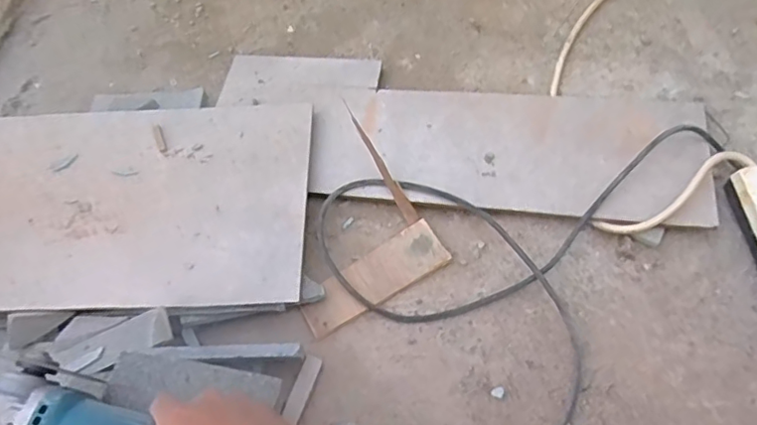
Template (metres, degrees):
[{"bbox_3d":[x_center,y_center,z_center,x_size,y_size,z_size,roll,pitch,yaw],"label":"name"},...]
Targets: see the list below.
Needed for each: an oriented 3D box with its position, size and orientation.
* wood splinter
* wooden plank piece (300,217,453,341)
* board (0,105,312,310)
[{"bbox_3d":[0.002,-0.055,0.645,0.014,0.013,0.152,-31,91,-12],"label":"wood splinter"},{"bbox_3d":[-0.006,0.071,0.620,0.165,0.015,0.056,-30,64,-12],"label":"wooden plank piece"},{"bbox_3d":[-0.381,-0.013,0.665,0.591,0.018,0.264,-1,62,3],"label":"board"}]

